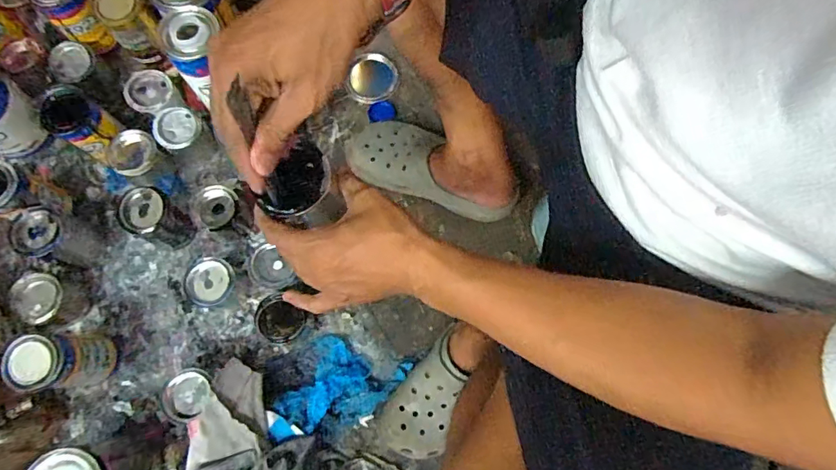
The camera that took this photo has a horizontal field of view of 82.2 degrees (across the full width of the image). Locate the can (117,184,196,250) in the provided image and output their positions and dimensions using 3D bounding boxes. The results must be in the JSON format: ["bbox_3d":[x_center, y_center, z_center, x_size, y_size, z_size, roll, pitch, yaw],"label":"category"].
[{"bbox_3d":[-0.387,-0.020,0.725,0.081,0.102,0.073,35,77,8],"label":"can"}]

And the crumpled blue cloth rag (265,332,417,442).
[{"bbox_3d":[-0.117,0.232,0.703,0.140,0.045,0.173,31,76,7],"label":"crumpled blue cloth rag"}]

